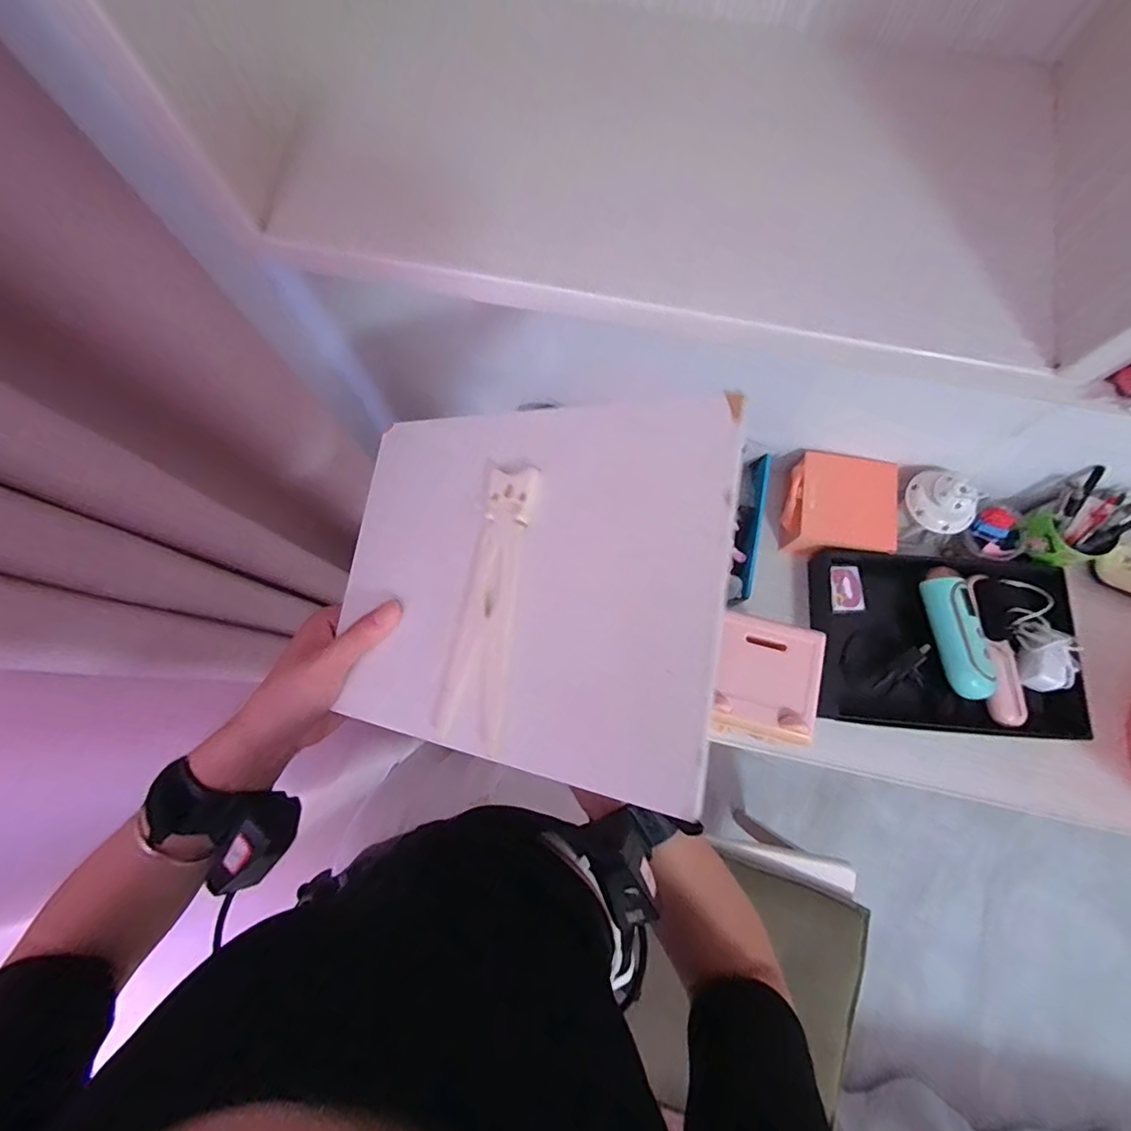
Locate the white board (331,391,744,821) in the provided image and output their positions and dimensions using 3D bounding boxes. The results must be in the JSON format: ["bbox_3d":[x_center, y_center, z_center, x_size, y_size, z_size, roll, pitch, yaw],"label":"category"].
[{"bbox_3d":[-0.035,0.005,0.282,0.233,0.010,0.187,4,79,28],"label":"white board"}]

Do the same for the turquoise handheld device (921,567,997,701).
[{"bbox_3d":[0.494,0.082,0.641,0.061,0.031,0.167,-2,75,1],"label":"turquoise handheld device"}]

